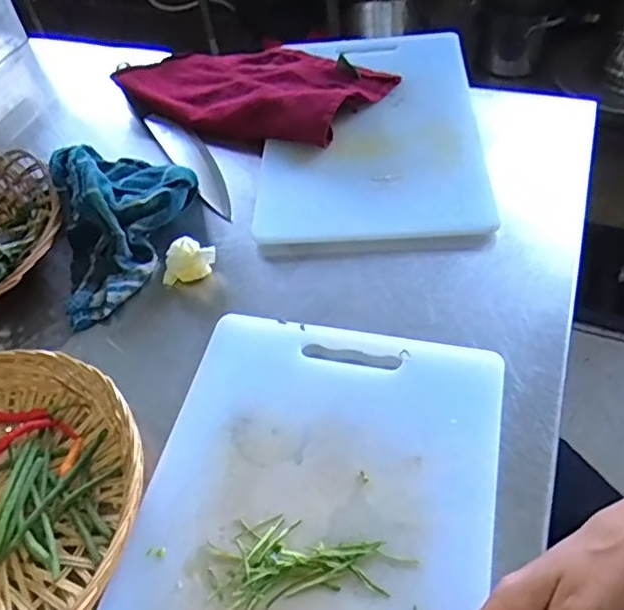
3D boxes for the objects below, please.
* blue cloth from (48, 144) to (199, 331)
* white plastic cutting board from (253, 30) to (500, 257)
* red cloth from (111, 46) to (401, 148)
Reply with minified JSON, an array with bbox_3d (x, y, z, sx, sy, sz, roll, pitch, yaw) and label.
[{"bbox_3d":[-0.194,-0.078,0.540,0.115,0.072,0.165,20,56,20],"label":"blue cloth"},{"bbox_3d":[0.062,-0.195,0.635,0.217,0.027,0.341,-3,57,7],"label":"white plastic cutting board"},{"bbox_3d":[-0.065,-0.257,0.672,0.285,0.043,0.156,18,55,18],"label":"red cloth"}]

